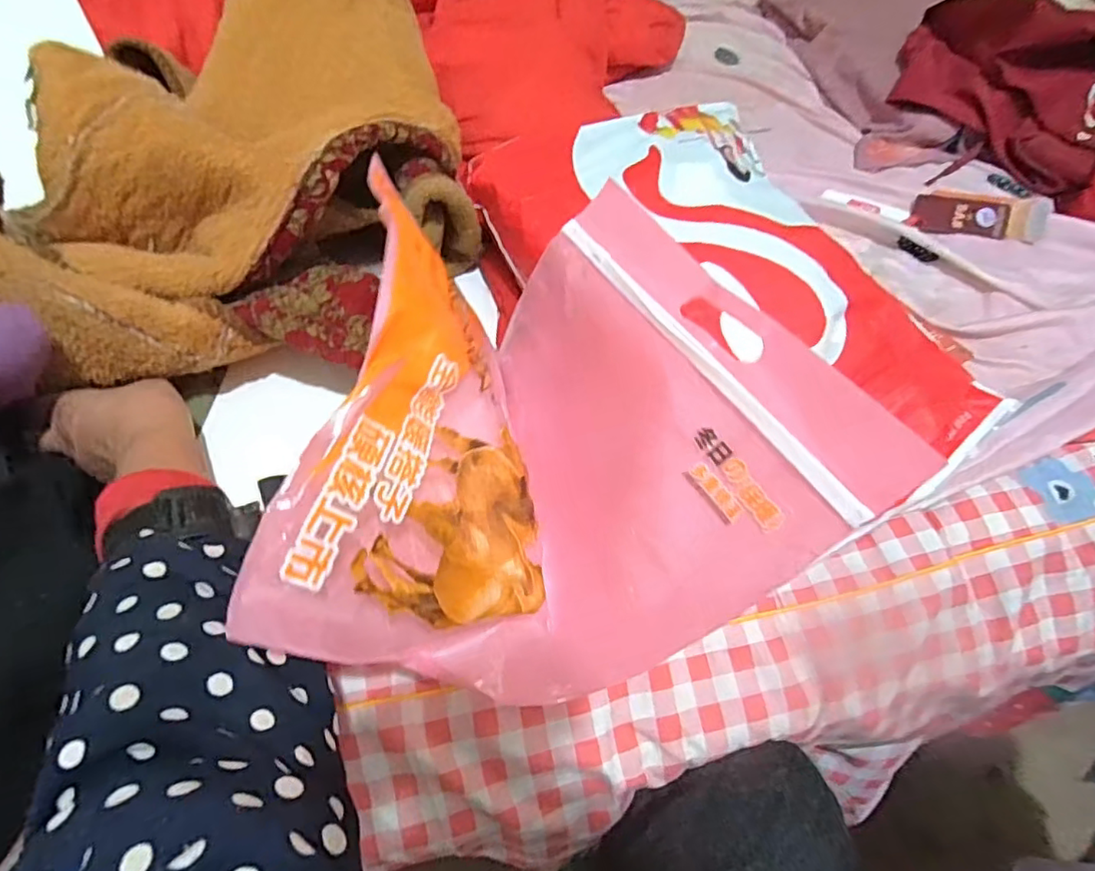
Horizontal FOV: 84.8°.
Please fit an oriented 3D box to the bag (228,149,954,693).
[{"bbox_3d":[-0.005,-0.019,0.357,0.286,0.150,0.281,-17,55,-15],"label":"bag"}]

